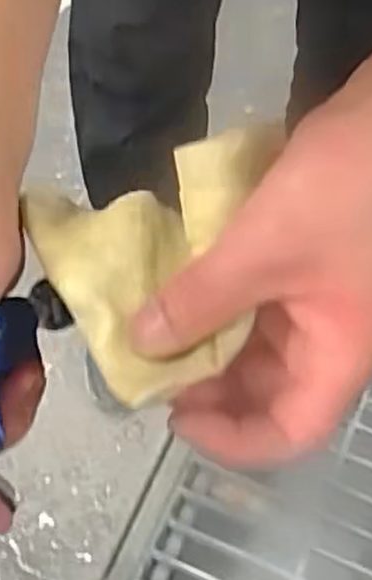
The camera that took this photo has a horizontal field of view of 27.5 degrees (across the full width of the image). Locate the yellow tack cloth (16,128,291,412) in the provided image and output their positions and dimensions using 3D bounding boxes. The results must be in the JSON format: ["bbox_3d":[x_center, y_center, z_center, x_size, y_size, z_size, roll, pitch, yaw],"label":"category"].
[{"bbox_3d":[-0.023,-0.007,0.278,0.092,0.062,0.098,11,66,6],"label":"yellow tack cloth"}]

